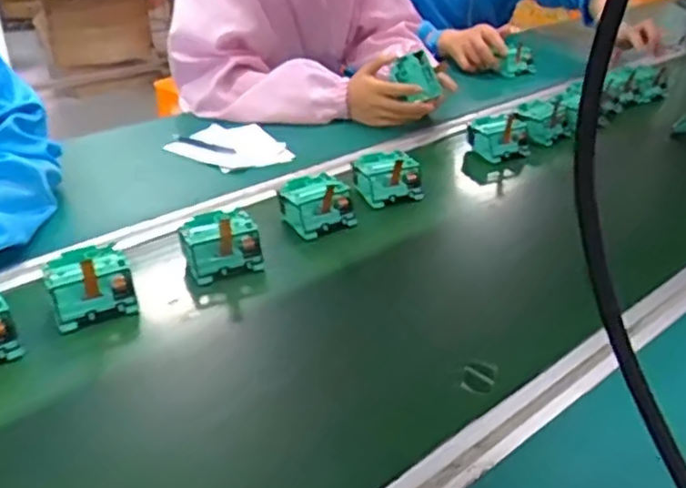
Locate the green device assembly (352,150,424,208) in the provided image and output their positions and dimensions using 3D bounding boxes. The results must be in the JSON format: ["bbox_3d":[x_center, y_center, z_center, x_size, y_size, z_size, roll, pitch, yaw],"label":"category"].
[{"bbox_3d":[0.053,-0.088,0.845,0.082,0.052,0.078,-11,33,-20],"label":"green device assembly"}]

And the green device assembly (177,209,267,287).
[{"bbox_3d":[-0.131,-0.003,0.707,0.079,0.044,0.073,-12,33,-19],"label":"green device assembly"}]

